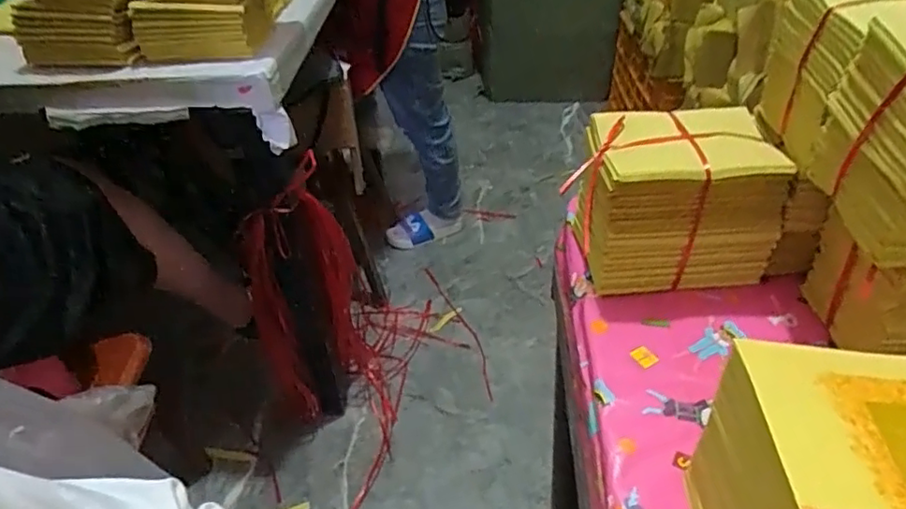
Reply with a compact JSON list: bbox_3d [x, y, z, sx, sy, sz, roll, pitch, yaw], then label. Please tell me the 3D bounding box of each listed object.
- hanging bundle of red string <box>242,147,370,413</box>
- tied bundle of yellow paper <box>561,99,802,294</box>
[{"bbox_3d":[-0.318,0.112,1.327,0.207,0.613,0.145,-17,37,-17],"label":"hanging bundle of red string"},{"bbox_3d":[0.218,-0.056,0.612,0.172,0.135,0.123,-5,40,-2],"label":"tied bundle of yellow paper"}]

